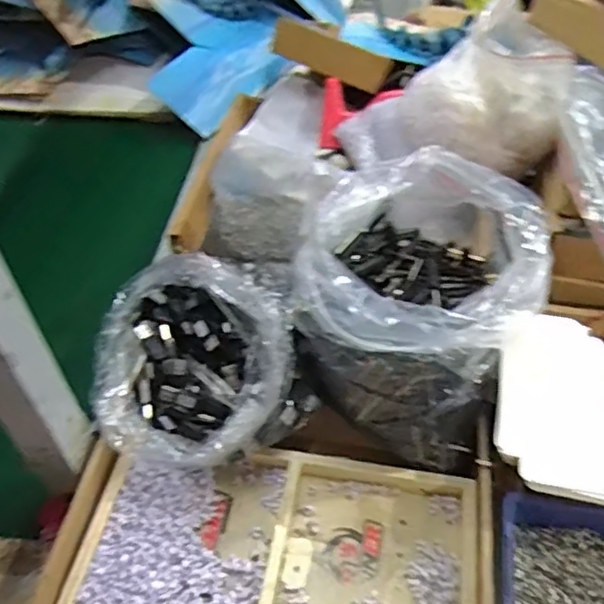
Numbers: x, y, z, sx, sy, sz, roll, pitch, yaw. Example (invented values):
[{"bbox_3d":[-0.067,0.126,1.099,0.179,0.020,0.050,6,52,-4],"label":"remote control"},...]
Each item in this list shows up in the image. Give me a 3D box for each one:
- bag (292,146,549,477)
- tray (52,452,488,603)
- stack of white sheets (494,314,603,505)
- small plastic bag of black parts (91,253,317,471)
[{"bbox_3d":[0.103,0.000,0.581,0.195,0.185,0.203,16,51,17],"label":"bag"},{"bbox_3d":[-0.021,0.217,0.534,0.338,0.034,0.201,6,49,9],"label":"tray"},{"bbox_3d":[0.226,0.087,0.553,0.113,0.018,0.165,19,58,-6],"label":"stack of white sheets"},{"bbox_3d":[-0.099,0.047,0.599,0.190,0.100,0.187,-16,49,-11],"label":"small plastic bag of black parts"}]

